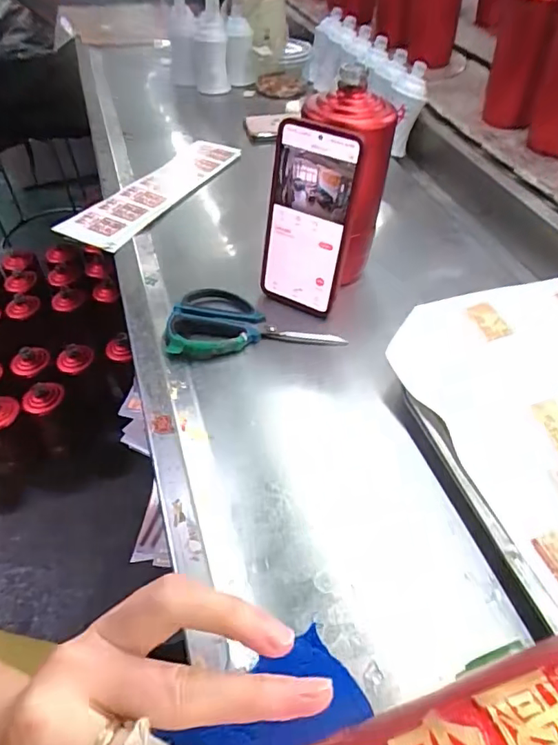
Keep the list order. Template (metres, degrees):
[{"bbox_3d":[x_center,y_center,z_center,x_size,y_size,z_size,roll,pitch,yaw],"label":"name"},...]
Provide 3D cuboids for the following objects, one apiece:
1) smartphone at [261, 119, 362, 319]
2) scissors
[{"bbox_3d":[0.023,-0.137,0.483,0.083,0.166,0.014,24,36,23],"label":"smartphone"},{"bbox_3d":[-0.024,-0.053,0.502,0.161,0.011,0.087,-3,48,-2],"label":"scissors"}]

